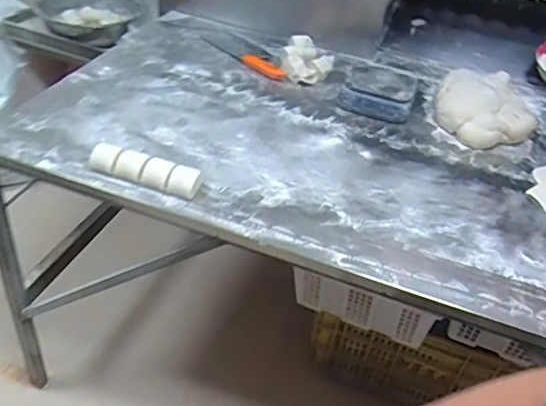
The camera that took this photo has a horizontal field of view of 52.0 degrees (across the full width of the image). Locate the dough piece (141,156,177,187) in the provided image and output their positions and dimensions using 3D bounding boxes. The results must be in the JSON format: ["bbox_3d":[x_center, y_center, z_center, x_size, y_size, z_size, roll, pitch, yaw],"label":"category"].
[{"bbox_3d":[-0.193,-0.053,0.937,0.049,0.030,0.041,20,41,15],"label":"dough piece"}]

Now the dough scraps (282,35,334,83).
[{"bbox_3d":[0.085,-0.351,1.344,0.116,0.033,0.182,4,40,-4],"label":"dough scraps"}]

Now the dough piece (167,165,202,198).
[{"bbox_3d":[-0.144,-0.037,0.927,0.054,0.026,0.047,22,42,17],"label":"dough piece"}]

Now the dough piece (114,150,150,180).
[{"bbox_3d":[-0.240,-0.066,0.946,0.052,0.028,0.047,18,41,12],"label":"dough piece"}]

